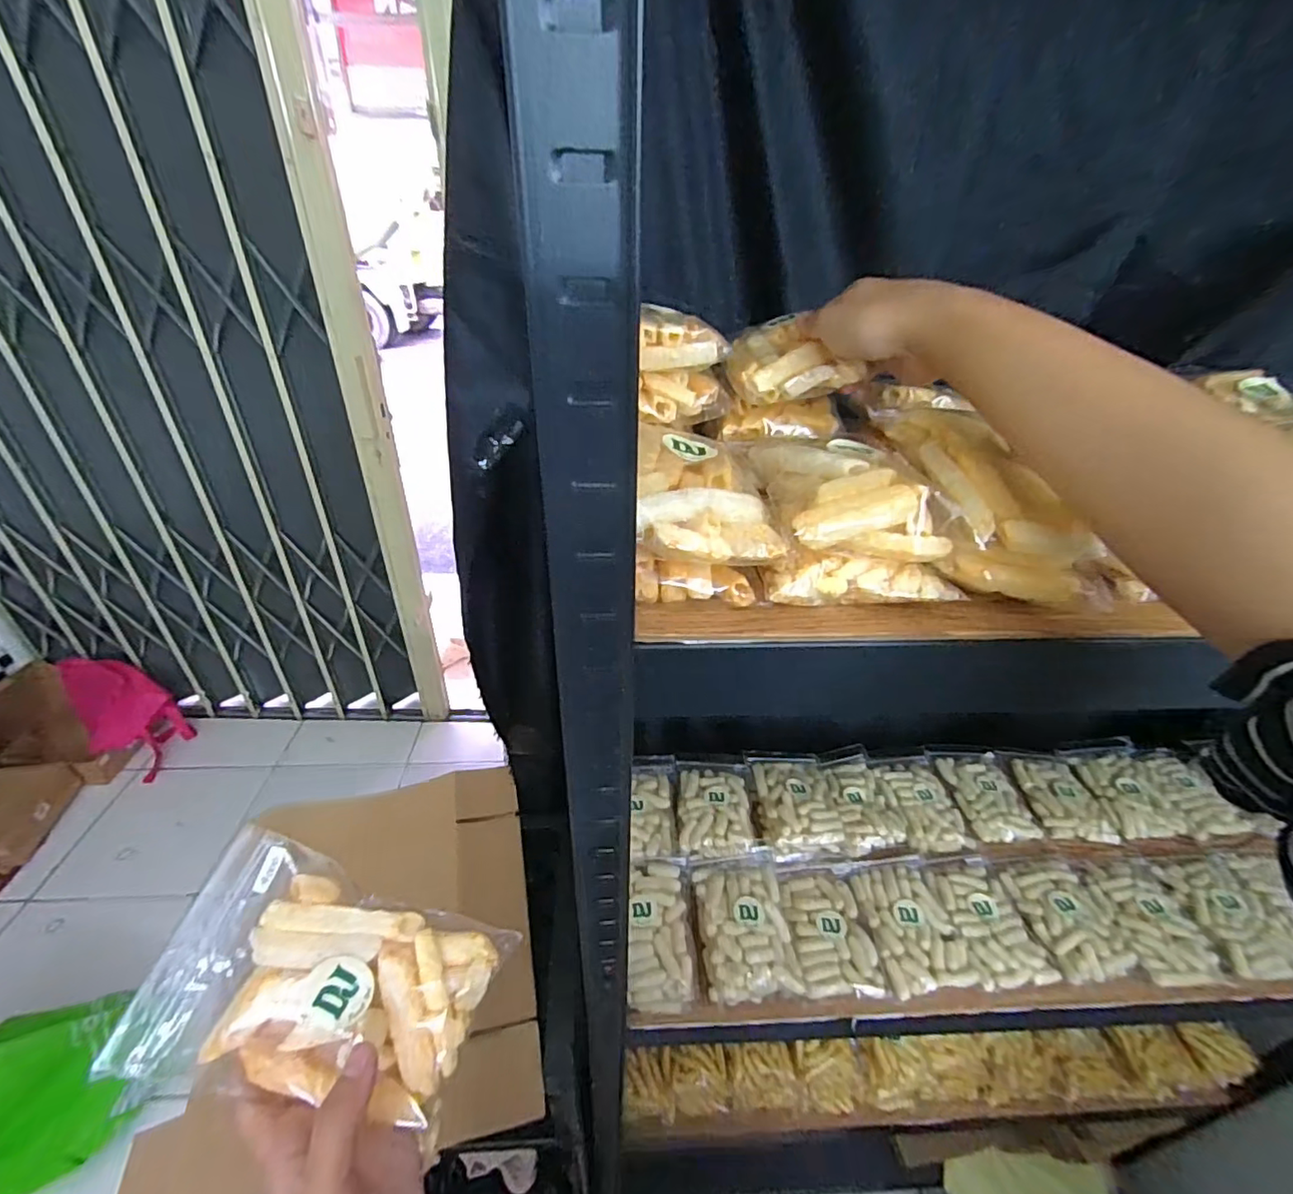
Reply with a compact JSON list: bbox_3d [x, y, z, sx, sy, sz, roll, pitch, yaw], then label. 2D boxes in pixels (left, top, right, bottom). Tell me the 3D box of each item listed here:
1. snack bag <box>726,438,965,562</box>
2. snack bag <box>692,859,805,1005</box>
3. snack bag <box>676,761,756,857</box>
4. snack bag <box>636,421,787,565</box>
[{"bbox_3d":[0.095,-0.050,0.268,0.086,0.033,0.086,-3,34,-8],"label":"snack bag"},{"bbox_3d":[0.095,0.319,0.541,0.087,0.040,0.126,-2,34,-6],"label":"snack bag"},{"bbox_3d":[0.079,0.241,0.649,0.084,0.023,0.130,3,34,1],"label":"snack bag"},{"bbox_3d":[0.022,-0.050,0.262,0.063,0.033,0.085,-5,35,-11],"label":"snack bag"}]

